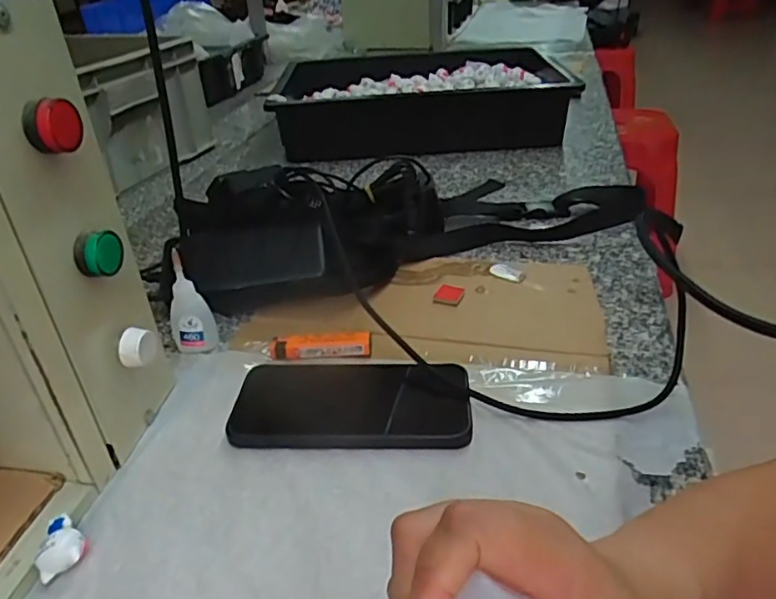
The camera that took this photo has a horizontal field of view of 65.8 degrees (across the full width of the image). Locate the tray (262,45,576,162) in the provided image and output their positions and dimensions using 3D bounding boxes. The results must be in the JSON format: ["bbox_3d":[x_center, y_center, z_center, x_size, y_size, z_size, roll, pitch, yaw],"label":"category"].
[{"bbox_3d":[0.050,-0.326,0.983,0.439,0.092,0.312,-5,32,-3],"label":"tray"}]

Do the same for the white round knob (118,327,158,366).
[{"bbox_3d":[-0.165,0.030,0.393,0.019,0.020,0.022,3,33,10],"label":"white round knob"}]

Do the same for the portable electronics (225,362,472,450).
[{"bbox_3d":[-0.024,0.071,0.425,0.158,0.015,0.085,-1,32,4],"label":"portable electronics"}]

